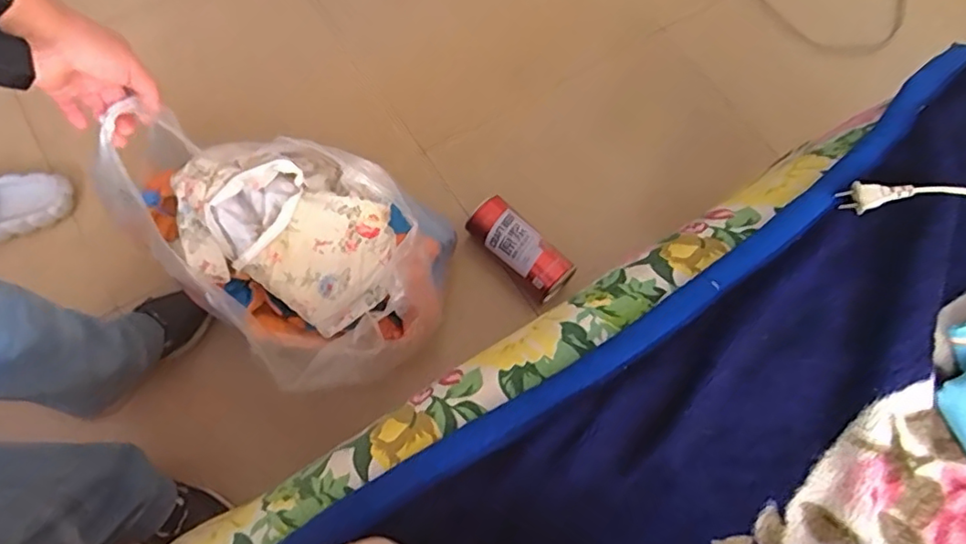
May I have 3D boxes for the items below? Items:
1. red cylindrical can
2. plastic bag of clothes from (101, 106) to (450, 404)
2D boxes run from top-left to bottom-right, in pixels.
[{"bbox_3d":[0.062,-0.041,1.018,0.076,0.067,0.196,-40,77,-15],"label":"red cylindrical can"},{"bbox_3d":[-0.240,-0.059,0.775,0.384,0.267,0.302,39,73,11],"label":"plastic bag of clothes"}]

